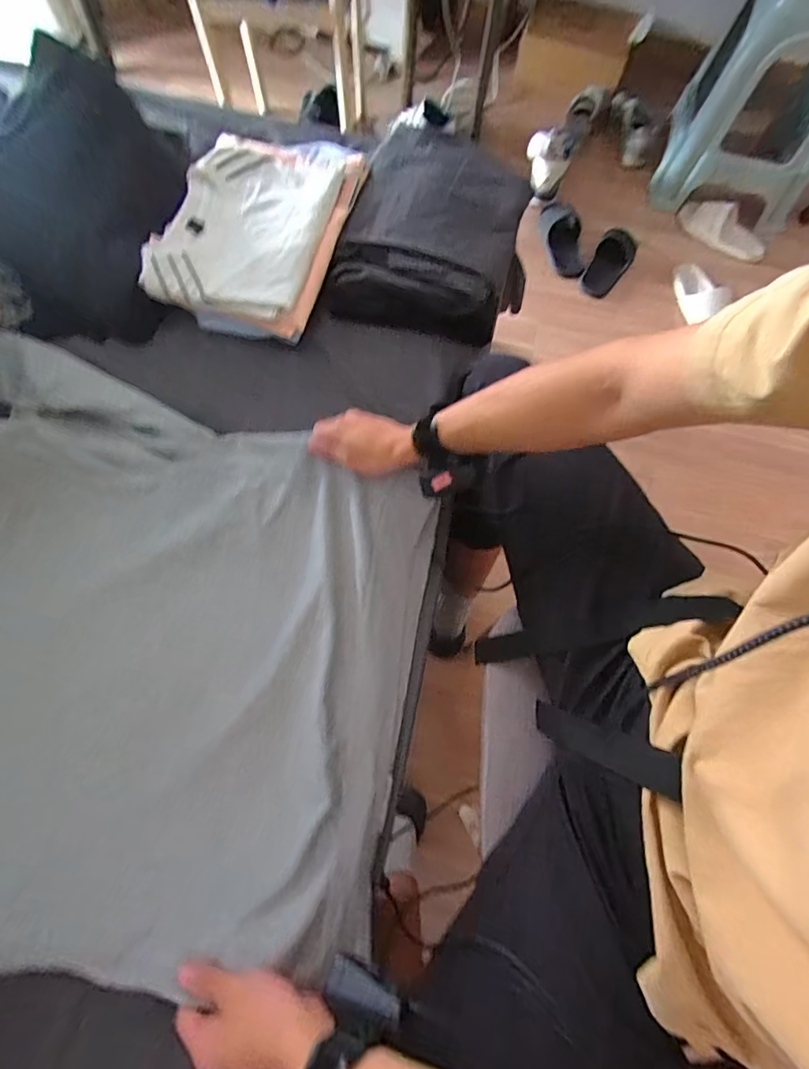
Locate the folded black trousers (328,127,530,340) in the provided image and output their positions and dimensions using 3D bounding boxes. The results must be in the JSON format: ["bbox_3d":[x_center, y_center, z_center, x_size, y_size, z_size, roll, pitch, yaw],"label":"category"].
[{"bbox_3d":[0.047,-0.475,0.750,0.258,0.066,0.342,14,72,3],"label":"folded black trousers"}]

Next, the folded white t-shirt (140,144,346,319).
[{"bbox_3d":[-0.238,-0.487,0.740,0.241,0.032,0.334,12,71,2],"label":"folded white t-shirt"}]

